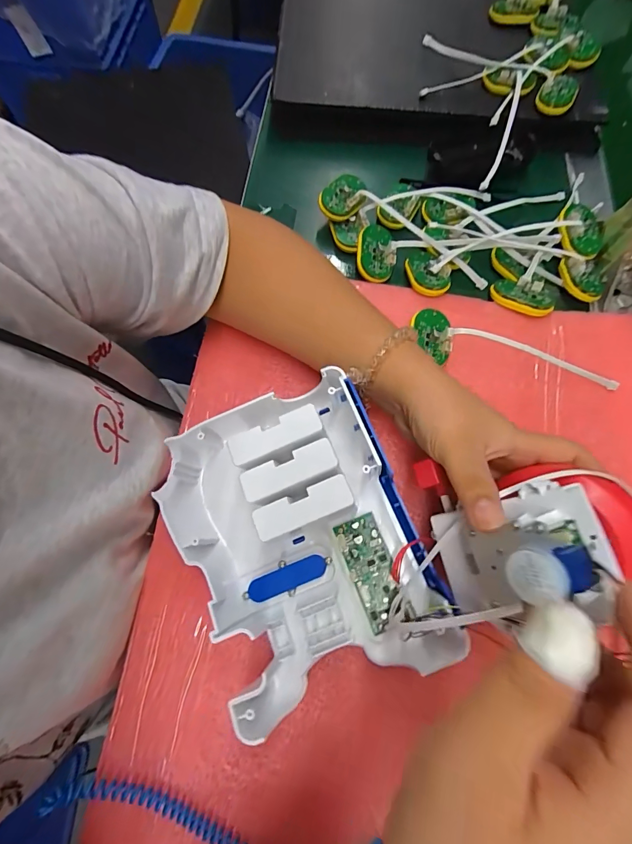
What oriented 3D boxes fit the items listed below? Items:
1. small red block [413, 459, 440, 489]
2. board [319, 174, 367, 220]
[{"bbox_3d":[0.069,0.032,0.238,0.013,0.008,0.016,-29,69,33],"label":"small red block"},{"bbox_3d":[0.027,-0.216,0.368,0.048,0.011,0.036,-36,86,2],"label":"board"}]

